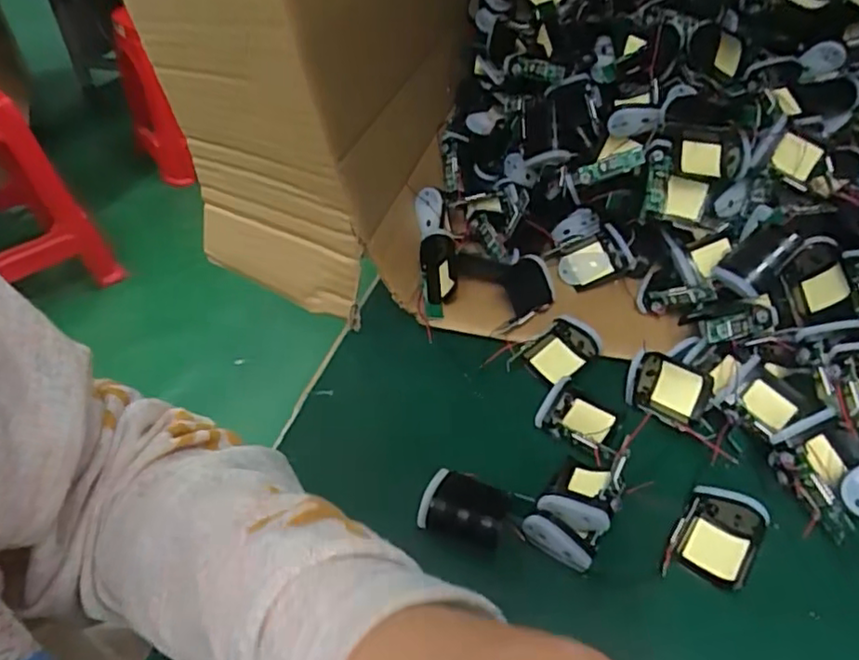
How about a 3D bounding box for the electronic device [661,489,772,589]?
[{"bbox_3d":[0.141,0.101,0.310,0.037,0.019,0.045,23,47,25],"label":"electronic device"}]

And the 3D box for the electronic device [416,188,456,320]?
[{"bbox_3d":[0.005,-0.053,0.439,0.024,0.031,0.089,-4,78,-3],"label":"electronic device"}]

